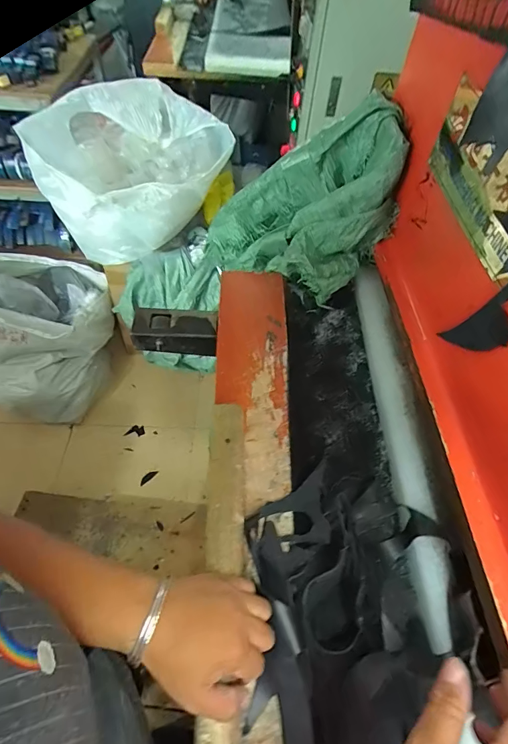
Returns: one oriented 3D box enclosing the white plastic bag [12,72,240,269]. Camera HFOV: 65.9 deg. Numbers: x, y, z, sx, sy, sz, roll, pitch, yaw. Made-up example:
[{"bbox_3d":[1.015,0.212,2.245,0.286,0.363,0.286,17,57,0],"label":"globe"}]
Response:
[{"bbox_3d":[-0.308,-0.570,1.146,0.559,0.479,0.241,-38,65,-26],"label":"white plastic bag"}]

